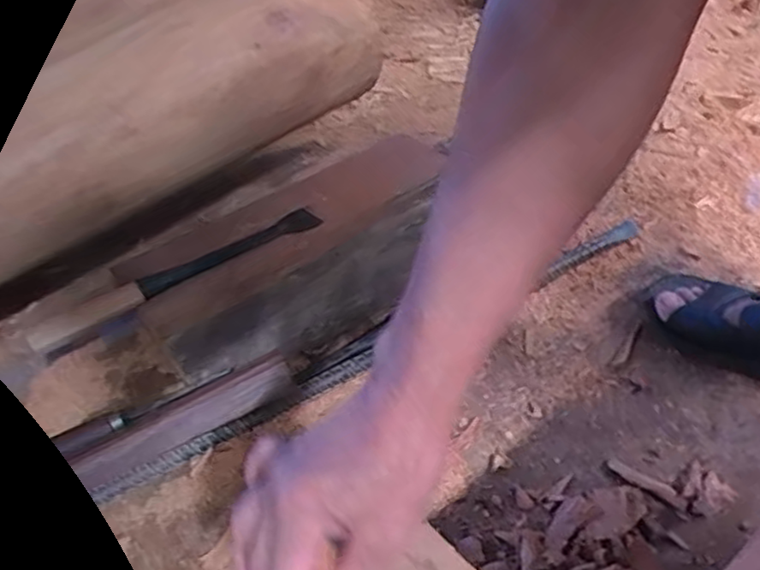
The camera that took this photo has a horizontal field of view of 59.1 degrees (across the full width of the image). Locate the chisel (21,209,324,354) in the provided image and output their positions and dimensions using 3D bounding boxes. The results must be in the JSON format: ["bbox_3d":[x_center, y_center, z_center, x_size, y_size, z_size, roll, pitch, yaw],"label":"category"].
[{"bbox_3d":[-0.232,-0.023,0.790,0.359,0.034,0.049,-30,46,-24],"label":"chisel"}]

